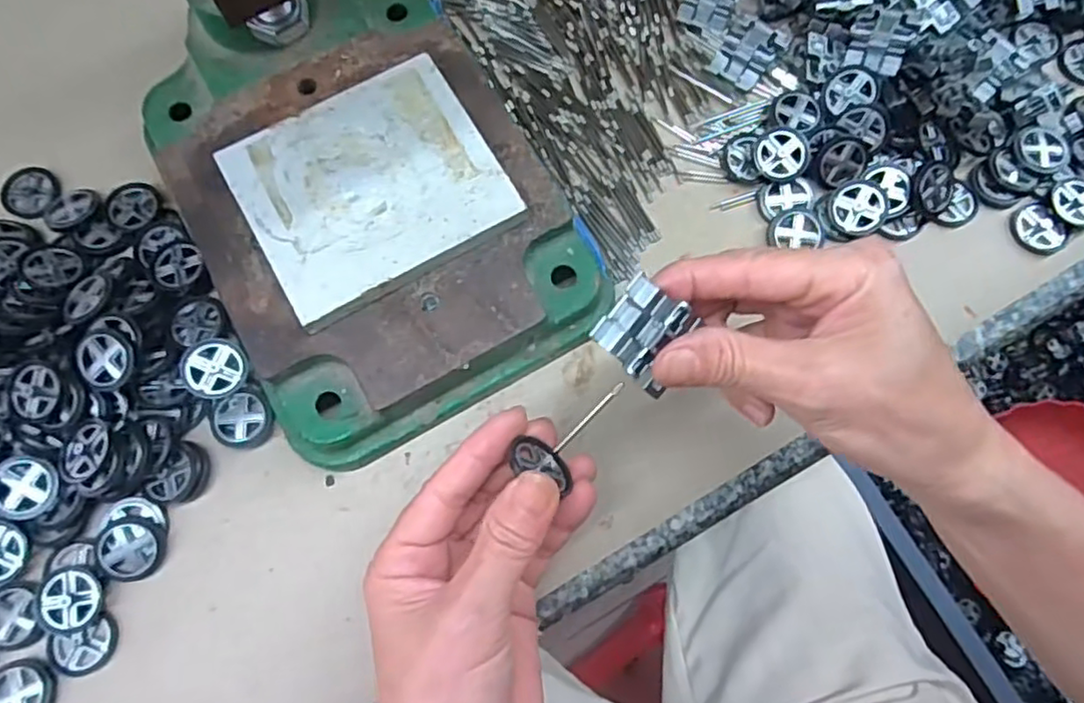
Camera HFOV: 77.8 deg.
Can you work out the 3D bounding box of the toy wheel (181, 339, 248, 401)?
[{"bbox_3d":[-0.151,0.007,0.309,0.028,0.007,0.027,0,74,-1],"label":"toy wheel"}]

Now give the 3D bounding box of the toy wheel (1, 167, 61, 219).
[{"bbox_3d":[-0.262,-0.083,0.347,0.027,0.009,0.027,0,74,-1],"label":"toy wheel"}]

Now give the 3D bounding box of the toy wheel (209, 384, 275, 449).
[{"bbox_3d":[-0.137,0.031,0.311,0.027,0.011,0.026,0,74,-1],"label":"toy wheel"}]

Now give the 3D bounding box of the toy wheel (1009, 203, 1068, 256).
[{"bbox_3d":[0.250,-0.062,0.339,0.021,0.005,0.026,-21,76,-6],"label":"toy wheel"}]

